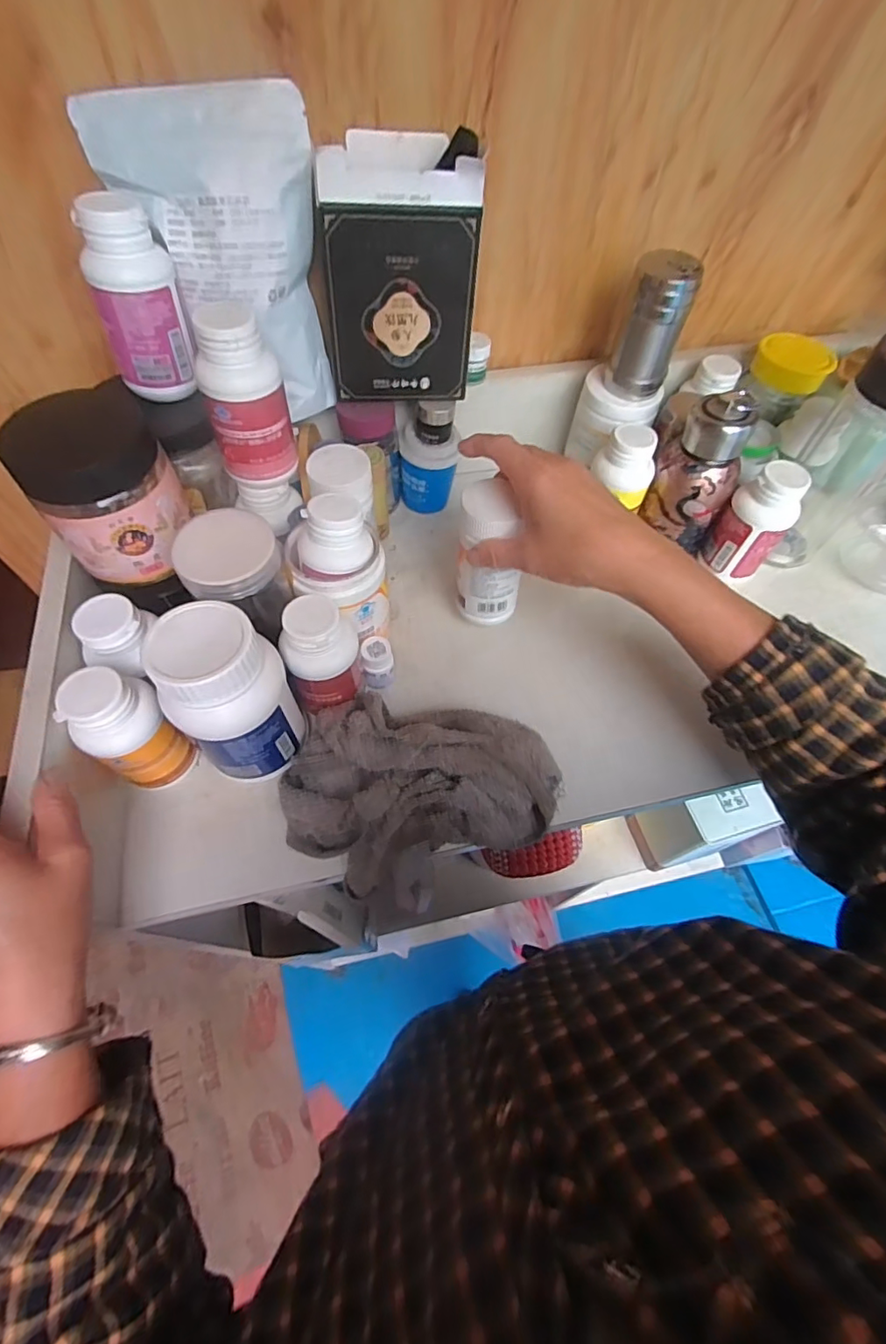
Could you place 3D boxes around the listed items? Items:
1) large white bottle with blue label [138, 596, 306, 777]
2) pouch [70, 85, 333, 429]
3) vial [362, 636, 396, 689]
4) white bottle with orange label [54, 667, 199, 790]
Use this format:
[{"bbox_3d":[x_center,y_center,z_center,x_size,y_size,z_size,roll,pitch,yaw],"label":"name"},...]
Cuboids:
[{"bbox_3d":[-0.131,0.022,0.357,0.068,0.145,0.069,-20,63,-13],"label":"large white bottle with blue label"},{"bbox_3d":[-0.148,-0.276,0.377,0.135,0.172,0.062,-10,62,-8],"label":"pouch"},{"bbox_3d":[-0.052,-0.006,0.431,0.024,0.041,0.027,-4,61,-4],"label":"vial"},{"bbox_3d":[-0.203,0.042,0.356,0.048,0.110,0.041,-40,69,-21],"label":"white bottle with orange label"}]

